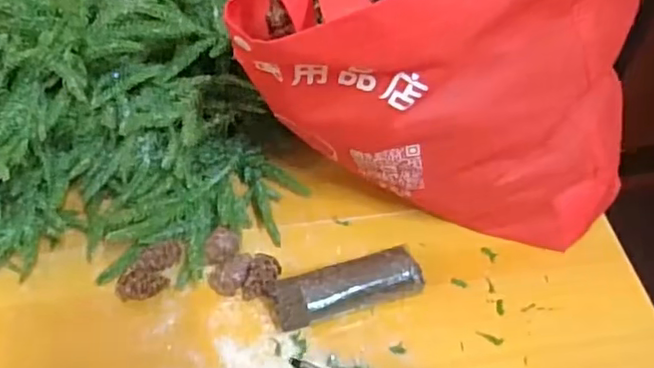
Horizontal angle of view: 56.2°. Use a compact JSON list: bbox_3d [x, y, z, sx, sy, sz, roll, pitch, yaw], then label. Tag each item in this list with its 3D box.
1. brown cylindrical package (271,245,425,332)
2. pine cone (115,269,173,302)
[{"bbox_3d":[0.017,0.075,0.446,0.110,0.029,0.032,-17,55,-15],"label":"brown cylindrical package"},{"bbox_3d":[-0.135,0.075,0.448,0.033,0.019,0.023,5,52,1],"label":"pine cone"}]

